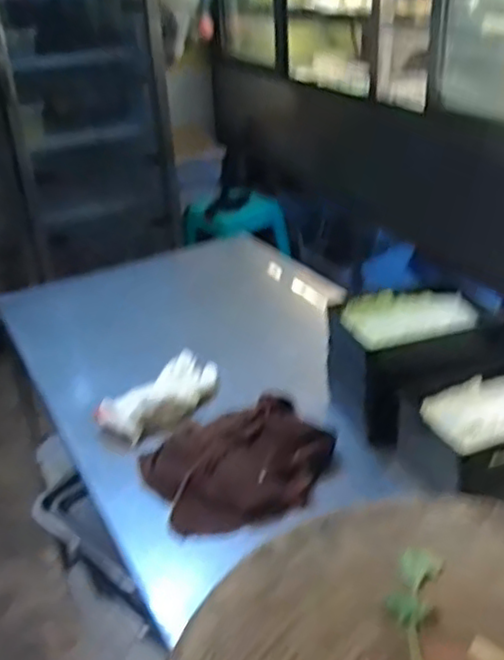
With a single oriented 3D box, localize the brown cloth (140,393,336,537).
[{"bbox_3d":[-0.010,0.157,0.817,0.212,0.033,0.177,-15,30,-22],"label":"brown cloth"}]

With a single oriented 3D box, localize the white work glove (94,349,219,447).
[{"bbox_3d":[-0.116,0.086,0.963,0.110,0.044,0.203,14,32,29],"label":"white work glove"}]

